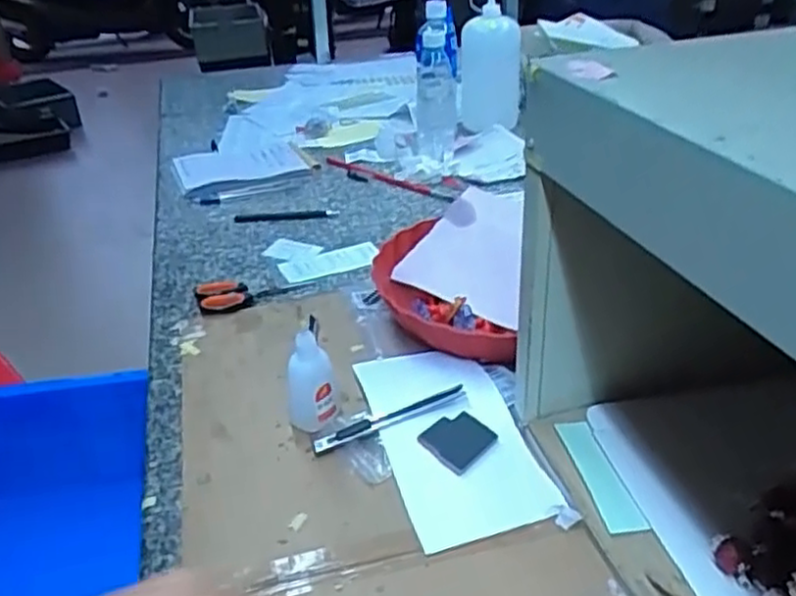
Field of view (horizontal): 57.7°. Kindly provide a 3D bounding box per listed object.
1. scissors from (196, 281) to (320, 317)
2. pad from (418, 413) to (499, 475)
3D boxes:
[{"bbox_3d":[-0.149,-0.007,0.756,0.118,0.011,0.065,-10,30,-10],"label":"scissors"},{"bbox_3d":[0.045,0.104,0.533,0.044,0.004,0.045,35,51,28],"label":"pad"}]

